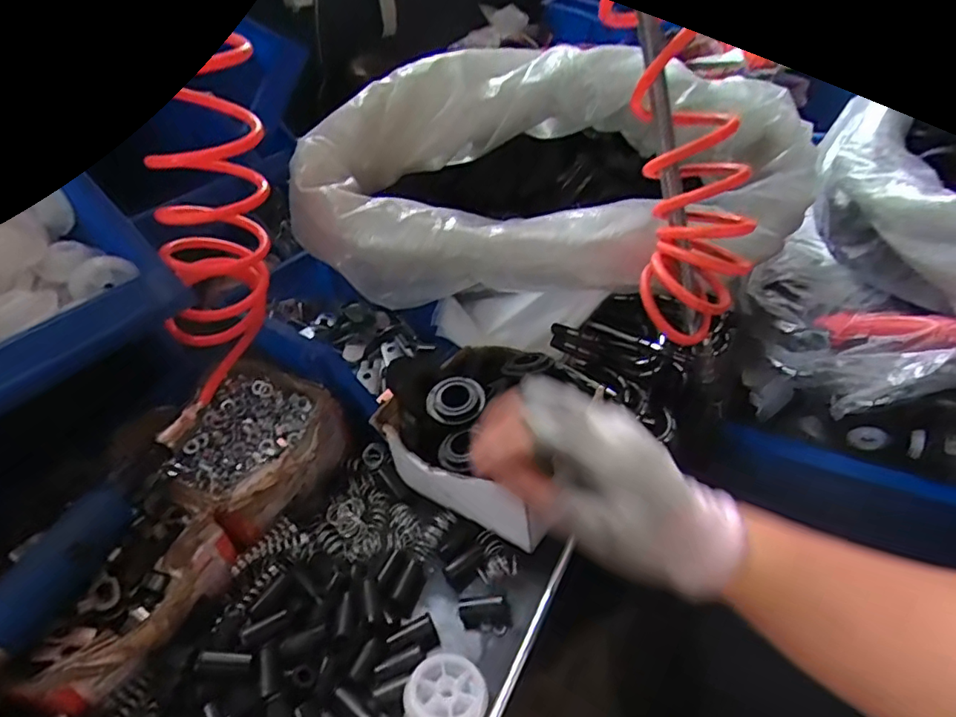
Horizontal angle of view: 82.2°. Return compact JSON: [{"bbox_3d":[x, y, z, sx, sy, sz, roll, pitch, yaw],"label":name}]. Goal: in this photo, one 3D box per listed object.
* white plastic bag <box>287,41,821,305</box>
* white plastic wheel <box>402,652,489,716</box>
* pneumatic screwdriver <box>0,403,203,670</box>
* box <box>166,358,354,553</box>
[{"bbox_3d":[0.074,-0.175,0.519,0.451,0.179,0.255,5,38,15],"label":"white plastic bag"},{"bbox_3d":[-0.019,0.207,0.336,0.047,0.019,0.046,-4,37,3],"label":"white plastic wheel"},{"bbox_3d":[-0.263,0.122,0.344,0.037,0.034,0.260,2,38,11],"label":"pneumatic screwdriver"},{"bbox_3d":[-0.208,0.077,0.483,0.156,0.059,0.143,15,42,26],"label":"box"}]

